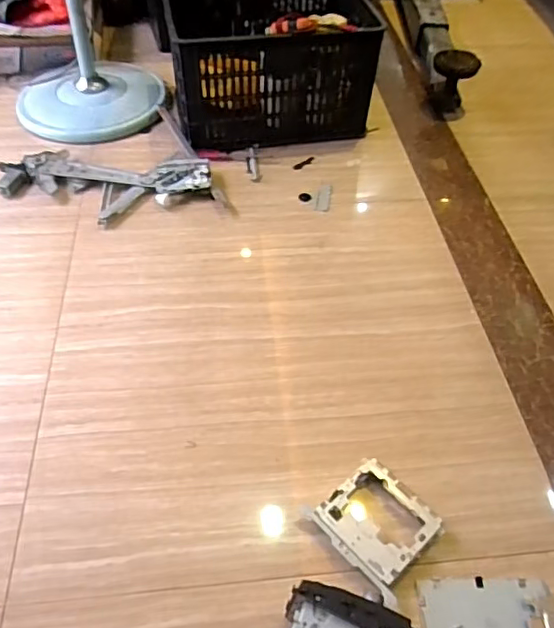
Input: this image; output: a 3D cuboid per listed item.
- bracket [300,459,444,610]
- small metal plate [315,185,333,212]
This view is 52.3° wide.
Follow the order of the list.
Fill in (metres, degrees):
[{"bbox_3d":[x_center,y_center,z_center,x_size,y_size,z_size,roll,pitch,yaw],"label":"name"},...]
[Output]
[{"bbox_3d":[0.145,0.302,0.808,0.142,0.033,0.163,-32,58,-24],"label":"bracket"},{"bbox_3d":[0.108,-0.267,1.299,0.032,0.004,0.089,10,54,6],"label":"small metal plate"}]

